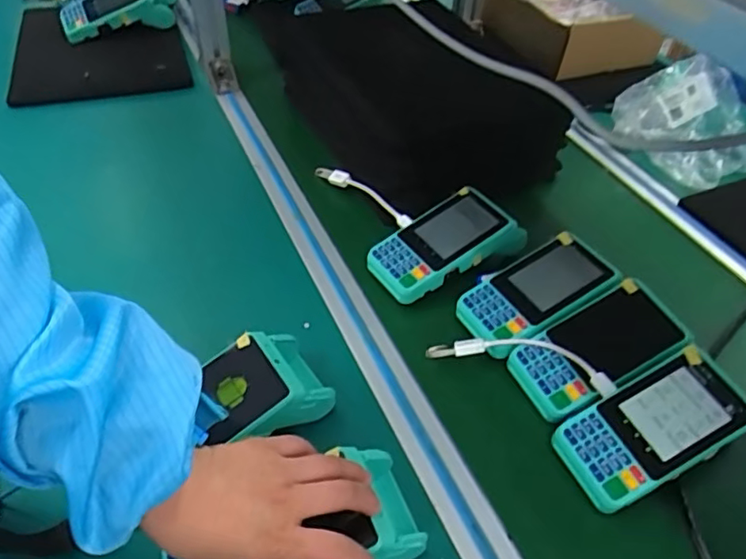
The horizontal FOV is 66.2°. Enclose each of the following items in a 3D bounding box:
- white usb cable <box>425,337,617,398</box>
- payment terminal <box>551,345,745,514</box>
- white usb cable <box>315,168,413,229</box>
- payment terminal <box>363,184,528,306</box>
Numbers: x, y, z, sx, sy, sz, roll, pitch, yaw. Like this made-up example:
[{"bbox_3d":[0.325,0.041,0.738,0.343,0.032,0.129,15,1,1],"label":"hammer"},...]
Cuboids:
[{"bbox_3d":[0.133,0.073,0.523,0.162,0.030,0.035,17,48,12],"label":"white usb cable"},{"bbox_3d":[0.224,0.118,0.459,0.149,0.020,0.078,-29,59,-6],"label":"payment terminal"},{"bbox_3d":[-0.013,-0.100,0.684,0.018,0.033,0.171,-29,55,-27],"label":"white usb cable"},{"bbox_3d":[0.078,-0.040,0.615,0.162,0.056,0.077,-27,53,-25],"label":"payment terminal"}]

